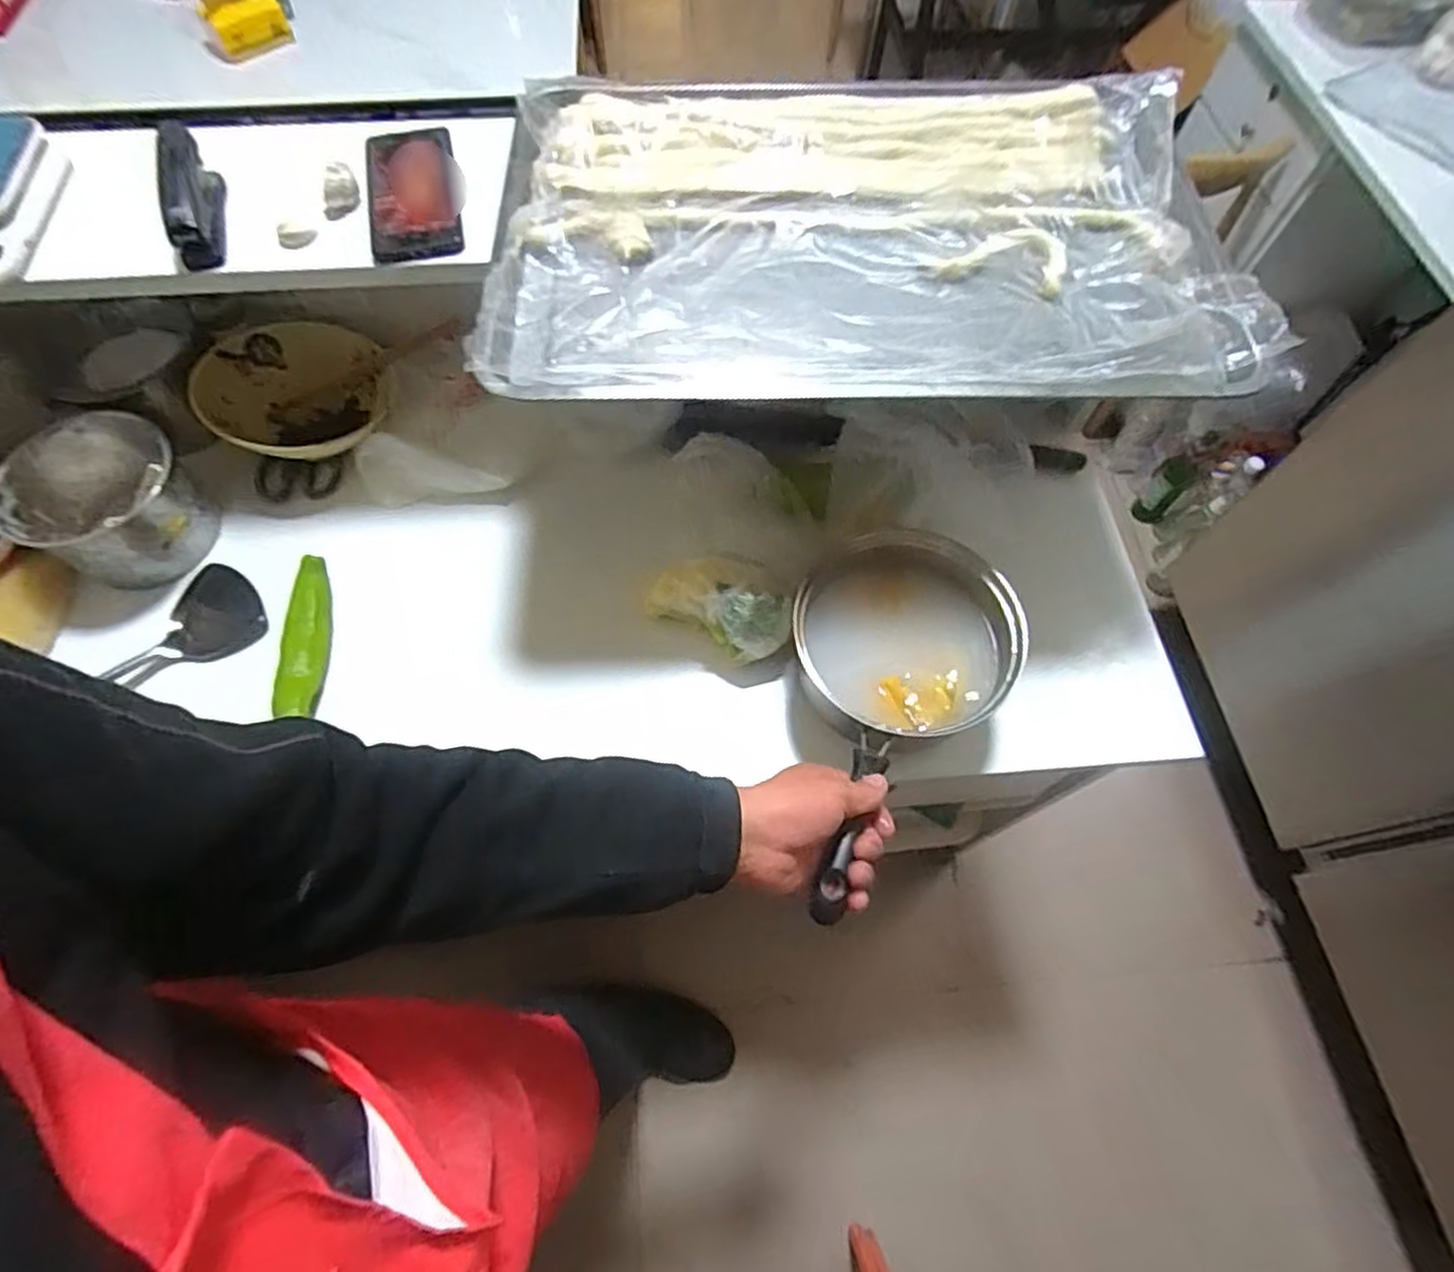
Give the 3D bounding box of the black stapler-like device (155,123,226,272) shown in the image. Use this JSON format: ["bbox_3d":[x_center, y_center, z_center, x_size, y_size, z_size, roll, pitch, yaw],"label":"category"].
[{"bbox_3d":[-0.434,-0.355,0.581,0.026,0.056,0.107,-12,65,-7],"label":"black stapler-like device"}]

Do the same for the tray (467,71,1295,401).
[{"bbox_3d":[0.108,-0.333,0.591,0.569,0.046,0.355,1,64,-1],"label":"tray"}]

